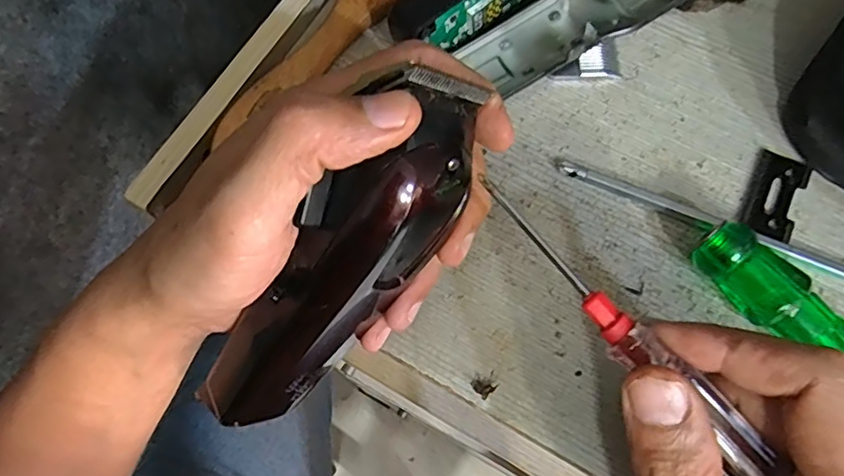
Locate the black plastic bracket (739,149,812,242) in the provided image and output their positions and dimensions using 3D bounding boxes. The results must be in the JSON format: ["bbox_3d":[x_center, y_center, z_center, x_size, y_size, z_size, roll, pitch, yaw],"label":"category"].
[{"bbox_3d":[0.157,-0.020,0.259,0.022,0.004,0.040,26,73,10],"label":"black plastic bracket"}]

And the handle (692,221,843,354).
[{"bbox_3d":[0.147,0.034,0.229,0.022,0.023,0.093,-40,74,-13],"label":"handle"}]

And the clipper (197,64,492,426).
[{"bbox_3d":[-0.027,0.016,0.212,0.034,0.044,0.156,39,114,13],"label":"clipper"}]

